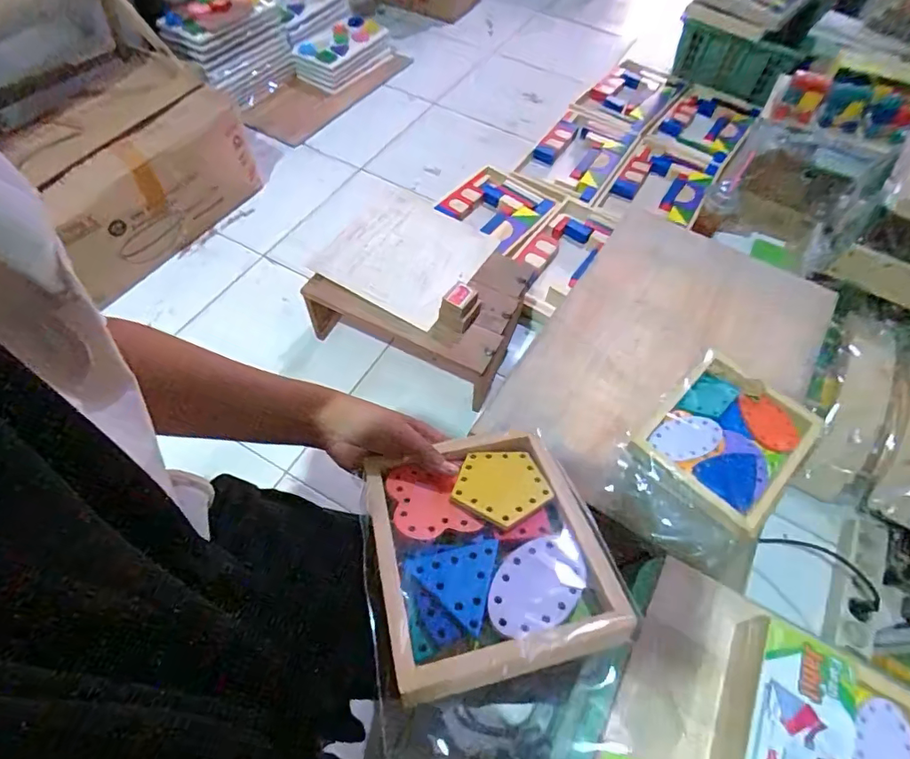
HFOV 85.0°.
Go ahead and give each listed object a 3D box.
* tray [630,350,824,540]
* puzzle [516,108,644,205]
[{"bbox_3d":[0.332,0.070,0.602,0.158,0.033,0.177,40,65,20],"label":"tray"},{"bbox_3d":[0.348,-0.653,1.430,0.264,0.033,0.365,29,61,14],"label":"puzzle"}]

